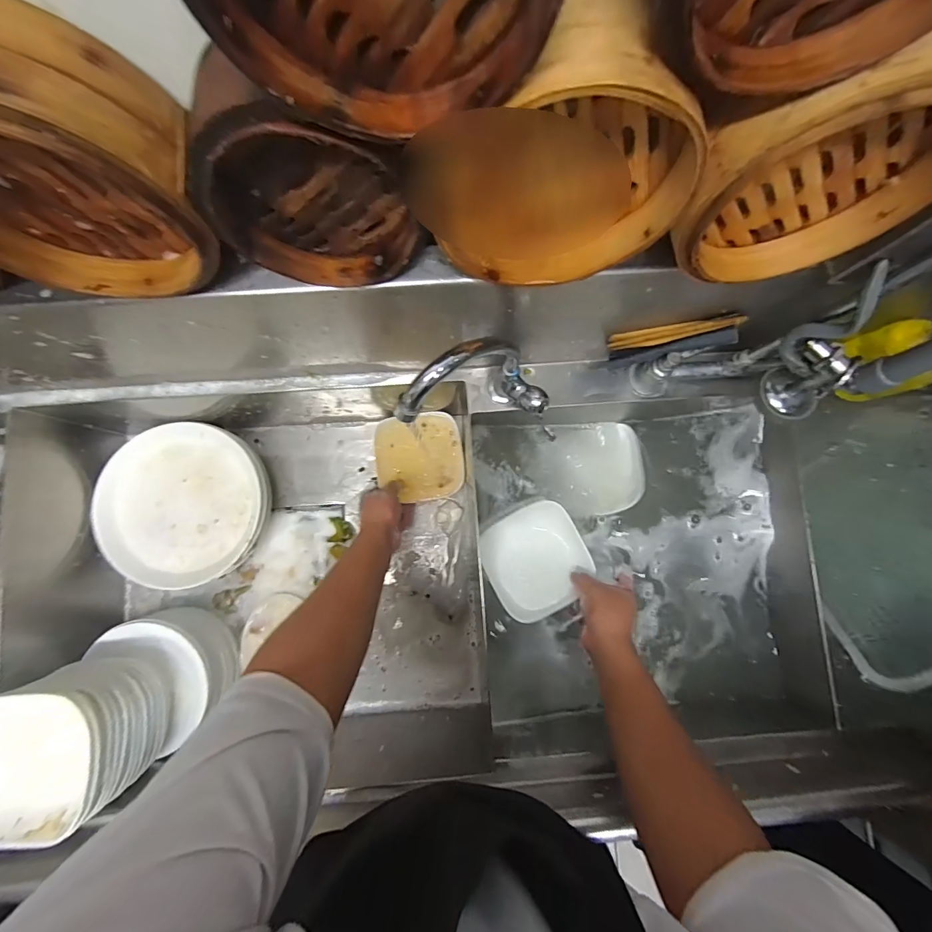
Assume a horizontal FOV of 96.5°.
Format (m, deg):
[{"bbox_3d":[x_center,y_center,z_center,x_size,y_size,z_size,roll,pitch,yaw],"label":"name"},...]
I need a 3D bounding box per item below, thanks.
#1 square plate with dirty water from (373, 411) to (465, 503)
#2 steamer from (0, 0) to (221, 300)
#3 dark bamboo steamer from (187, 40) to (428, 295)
[{"bbox_3d":[-0.081,-0.015,0.724,0.147,0.027,0.145,-10,80,-1],"label":"square plate with dirty water"},{"bbox_3d":[-0.250,-0.180,0.259,0.158,0.152,0.076,0,80,1],"label":"steamer"},{"bbox_3d":[-0.099,-0.176,0.277,0.137,0.132,0.050,-2,80,0],"label":"dark bamboo steamer"}]

